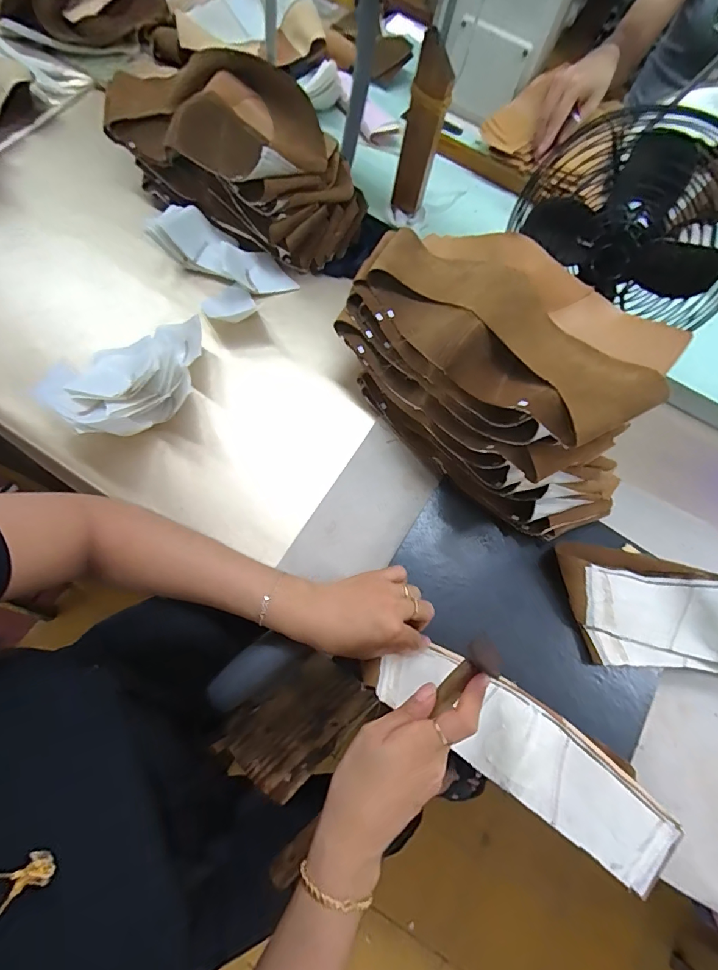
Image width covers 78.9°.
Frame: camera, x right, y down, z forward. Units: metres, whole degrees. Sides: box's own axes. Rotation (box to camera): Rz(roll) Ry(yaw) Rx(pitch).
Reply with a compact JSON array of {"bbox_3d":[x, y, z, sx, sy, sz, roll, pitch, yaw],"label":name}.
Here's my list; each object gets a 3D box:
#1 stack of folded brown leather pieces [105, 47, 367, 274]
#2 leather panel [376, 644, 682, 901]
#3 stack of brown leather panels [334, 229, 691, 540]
[{"bbox_3d":[-0.172,-0.449,0.602,0.372,0.128,0.162,27,68,4],"label":"stack of folded brown leather pieces"},{"bbox_3d":[0.159,0.251,0.414,0.303,0.034,0.085,34,77,6],"label":"leather panel"},{"bbox_3d":[0.138,-0.127,0.471,0.155,0.199,0.381,-37,77,-18],"label":"stack of brown leather panels"}]

